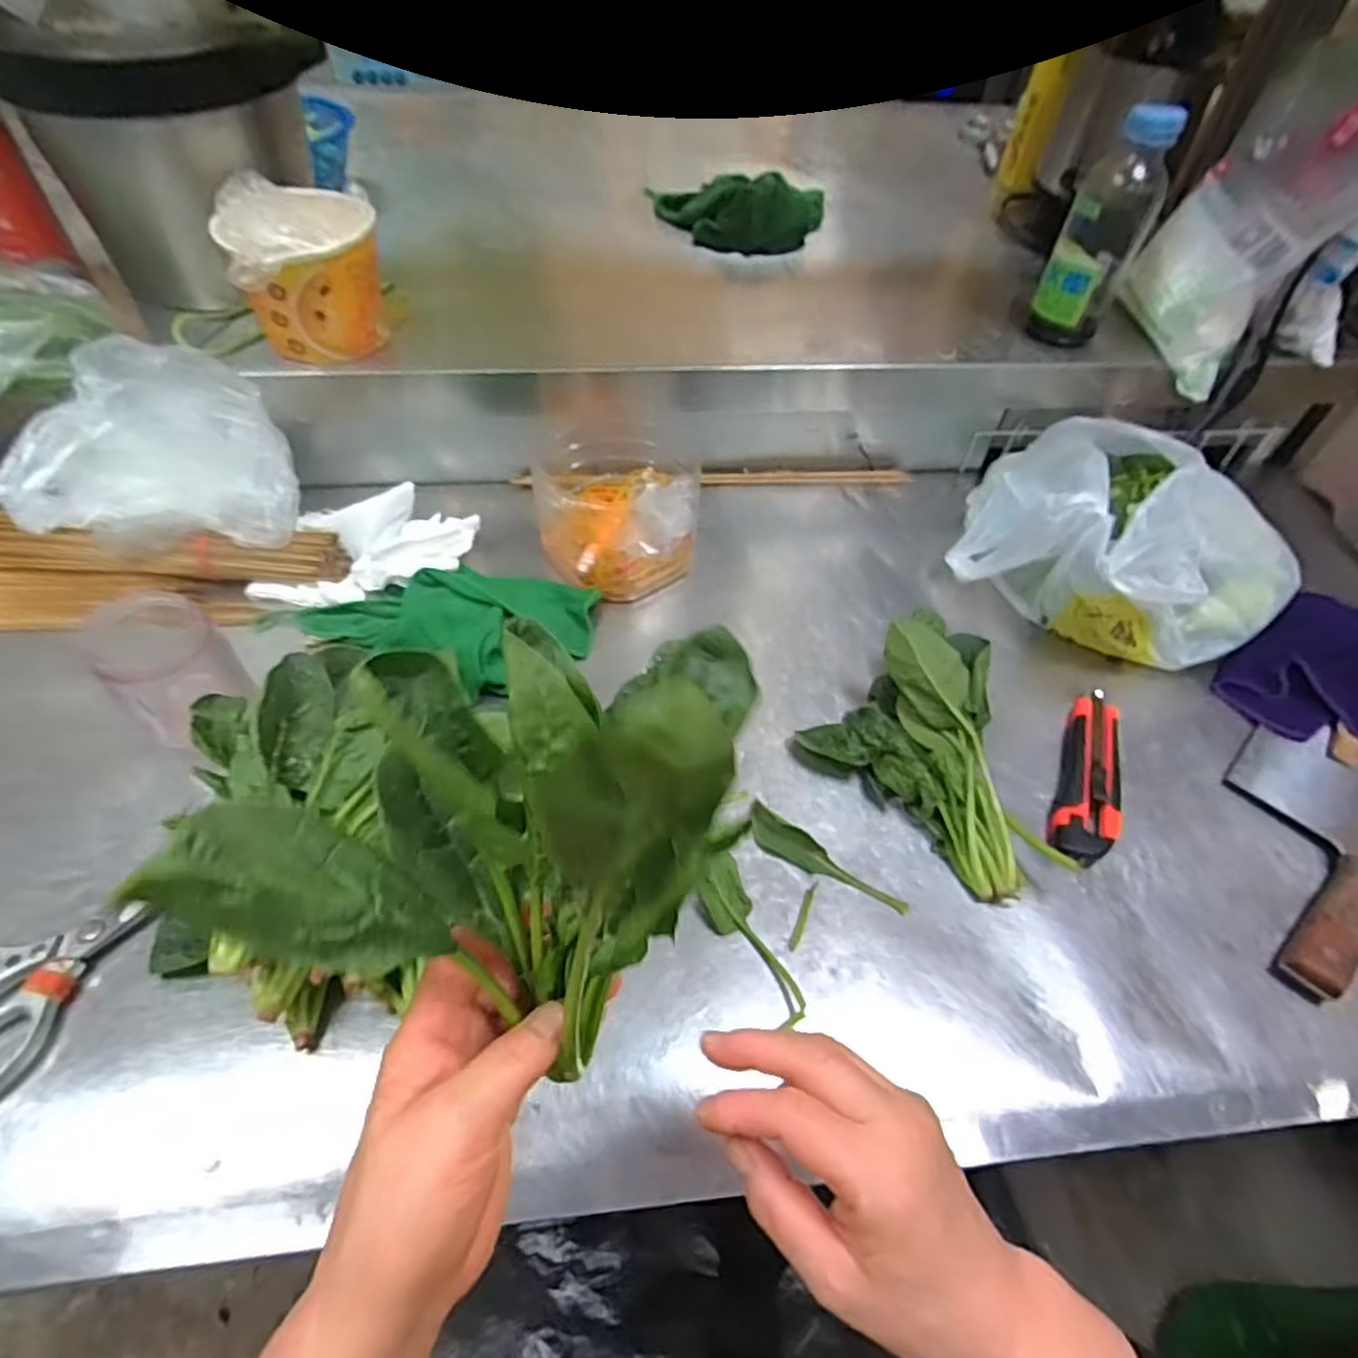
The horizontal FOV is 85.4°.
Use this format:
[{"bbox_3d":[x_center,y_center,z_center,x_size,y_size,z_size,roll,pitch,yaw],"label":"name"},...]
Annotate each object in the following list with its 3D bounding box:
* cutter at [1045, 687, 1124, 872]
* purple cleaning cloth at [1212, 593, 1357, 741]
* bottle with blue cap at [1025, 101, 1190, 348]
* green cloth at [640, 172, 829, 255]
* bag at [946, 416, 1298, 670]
[{"bbox_3d":[0.309,0.068,0.551,0.040,0.020,0.149,23,55,12],"label":"cutter"},{"bbox_3d":[0.573,0.003,0.606,0.233,0.053,0.120,13,53,5],"label":"purple cleaning cloth"},{"bbox_3d":[0.377,-0.396,0.656,0.067,0.179,0.067,27,56,15],"label":"bottle with blue cap"},{"bbox_3d":[0.072,-0.522,0.827,0.191,0.071,0.119,1,53,-4],"label":"green cloth"},{"bbox_3d":[0.395,-0.129,0.641,0.220,0.156,0.240,-31,61,-24],"label":"bag"}]

